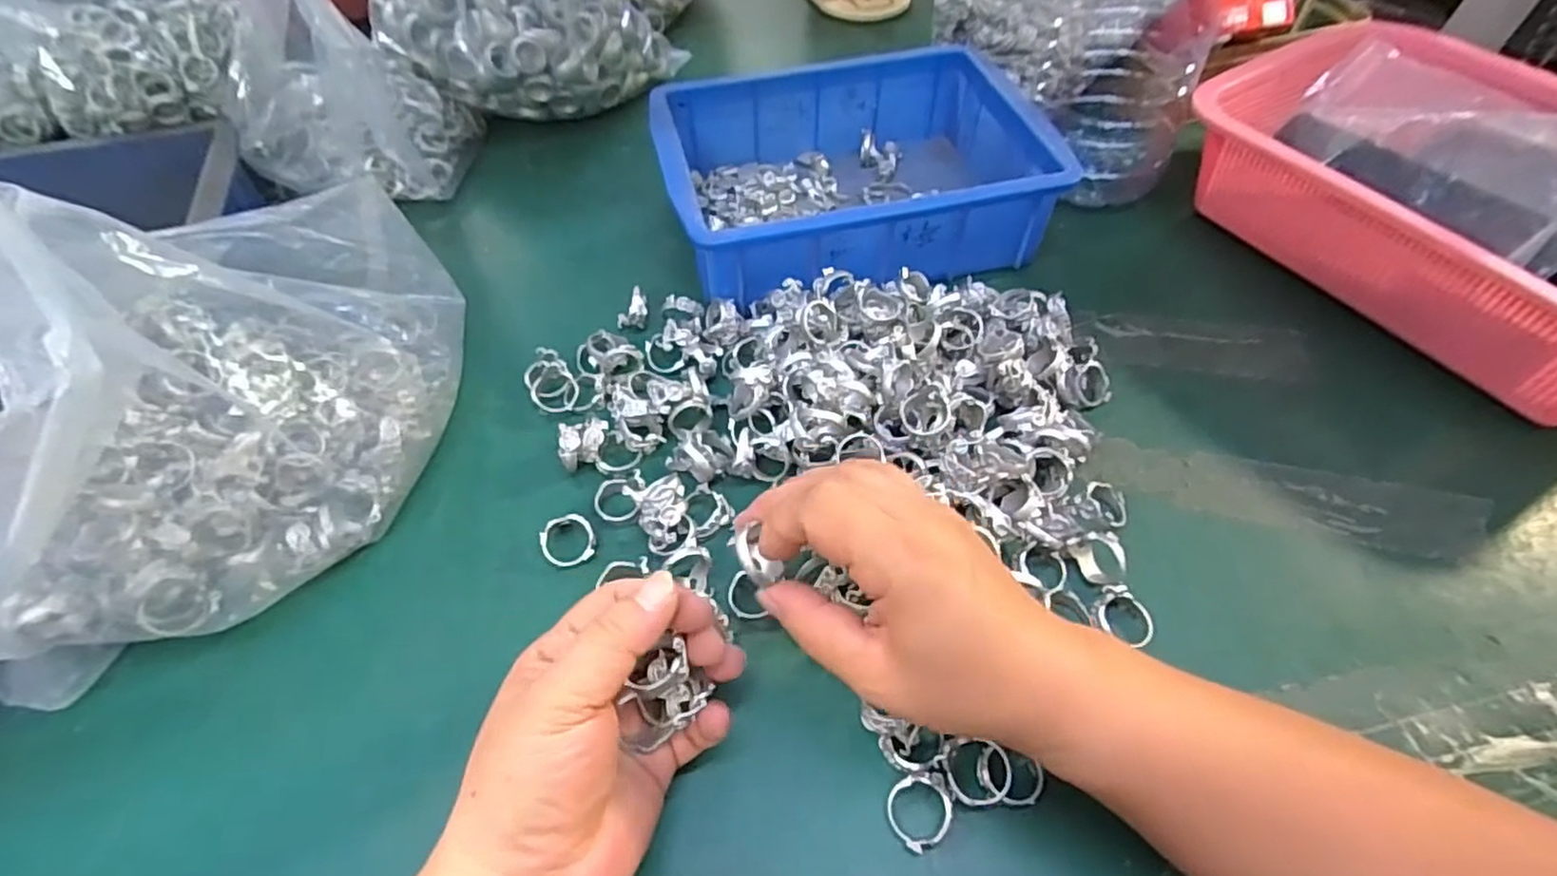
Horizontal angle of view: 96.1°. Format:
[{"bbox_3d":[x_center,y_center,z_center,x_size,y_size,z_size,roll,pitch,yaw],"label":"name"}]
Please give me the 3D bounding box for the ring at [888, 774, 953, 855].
[{"bbox_3d":[0.055,0.146,0.273,0.025,0.008,0.026,-3,78,14],"label":"ring"}]

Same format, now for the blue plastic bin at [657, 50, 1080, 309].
[{"bbox_3d":[0.046,-0.180,0.479,0.236,0.074,0.172,-10,54,-7],"label":"blue plastic bin"}]

